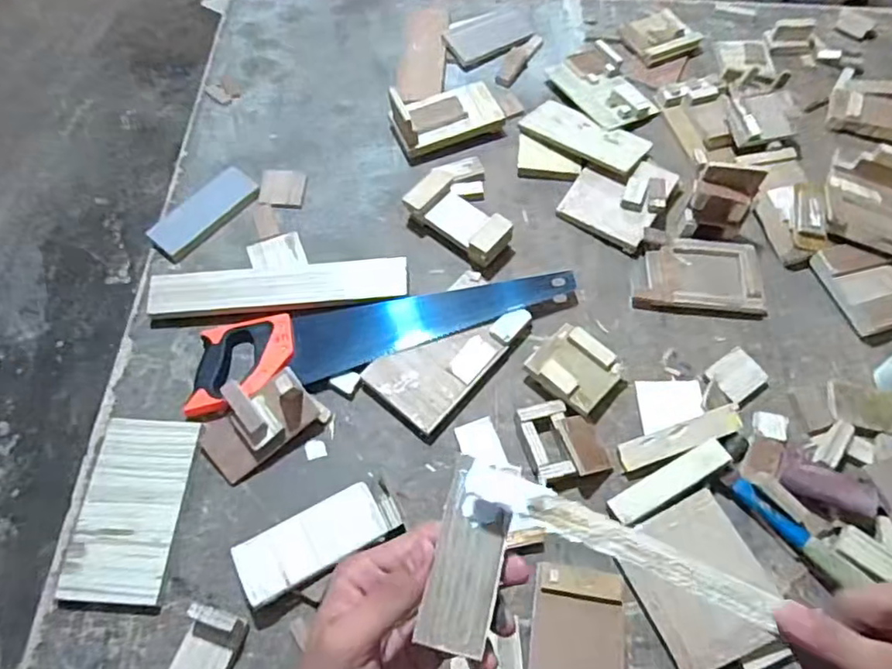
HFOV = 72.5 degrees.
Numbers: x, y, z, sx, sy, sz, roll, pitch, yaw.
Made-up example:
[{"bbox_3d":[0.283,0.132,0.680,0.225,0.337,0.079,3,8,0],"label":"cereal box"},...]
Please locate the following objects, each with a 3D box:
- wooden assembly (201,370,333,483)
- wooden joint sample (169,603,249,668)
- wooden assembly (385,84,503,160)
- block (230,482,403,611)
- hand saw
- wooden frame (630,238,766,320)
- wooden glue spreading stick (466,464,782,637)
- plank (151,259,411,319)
[{"bbox_3d":[-0.231,0.100,0.745,0.147,0.068,0.090,-33,67,-17],"label":"wooden assembly"},{"bbox_3d":[-0.256,0.346,0.631,0.063,0.038,0.116,17,63,8],"label":"wooden joint sample"},{"bbox_3d":[0.000,-0.352,0.963,0.172,0.072,0.091,-20,64,-11],"label":"wooden assembly"},{"bbox_3d":[-0.142,0.233,0.688,0.182,0.023,0.073,-27,67,-13],"label":"block"},{"bbox_3d":[-0.086,-0.024,0.823,0.517,0.022,0.116,-19,65,-9],"label":"hand saw"},{"bbox_3d":[0.357,-0.082,0.858,0.170,0.026,0.113,6,64,3],"label":"wooden frame"},{"bbox_3d":[0.082,0.099,0.289,0.152,0.006,0.017,24,63,8],"label":"wooden glue spreading stick"},{"bbox_3d":[-0.230,-0.070,0.846,0.346,0.017,0.078,-6,64,-3],"label":"plank"}]

